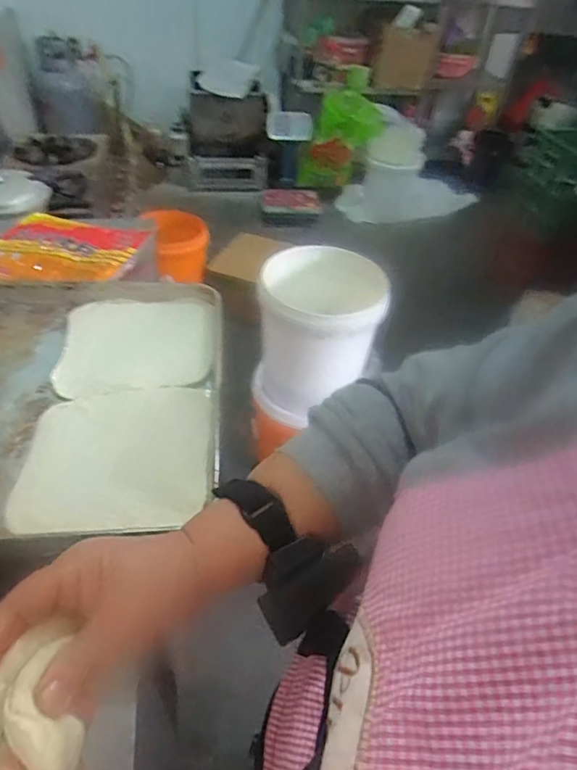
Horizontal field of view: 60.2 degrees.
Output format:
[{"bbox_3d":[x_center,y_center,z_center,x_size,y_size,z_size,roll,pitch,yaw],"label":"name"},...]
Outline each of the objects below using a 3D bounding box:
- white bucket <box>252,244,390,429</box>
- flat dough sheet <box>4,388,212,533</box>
[{"bbox_3d":[0.078,-0.151,1.335,0.308,0.366,0.338,10,44,5],"label":"white bucket"},{"bbox_3d":[-0.179,0.073,0.533,0.185,0.018,0.198,2,42,-6],"label":"flat dough sheet"}]

